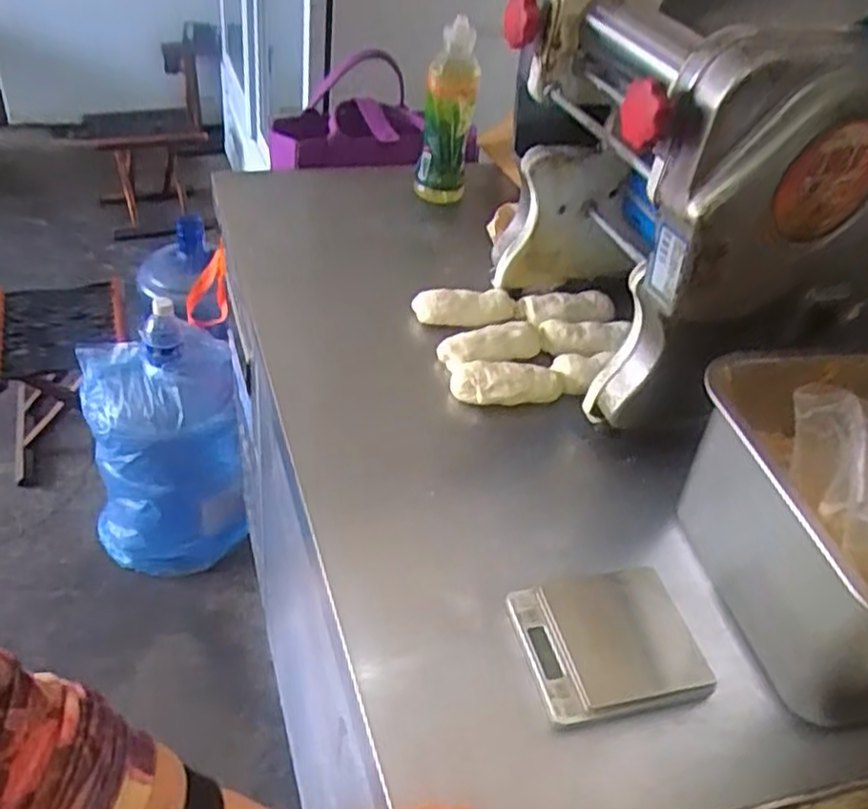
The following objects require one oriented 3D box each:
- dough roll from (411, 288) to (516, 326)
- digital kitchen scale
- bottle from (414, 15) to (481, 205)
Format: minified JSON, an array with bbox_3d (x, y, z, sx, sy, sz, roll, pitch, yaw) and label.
[{"bbox_3d":[0.036,-0.110,0.849,0.112,0.030,0.035,-2,42,-10],"label":"dough roll"},{"bbox_3d":[0.126,0.173,0.560,0.121,0.017,0.104,-6,43,-14],"label":"digital kitchen scale"},{"bbox_3d":[0.019,-0.402,1.053,0.078,0.202,0.083,5,41,-2],"label":"bottle"}]

